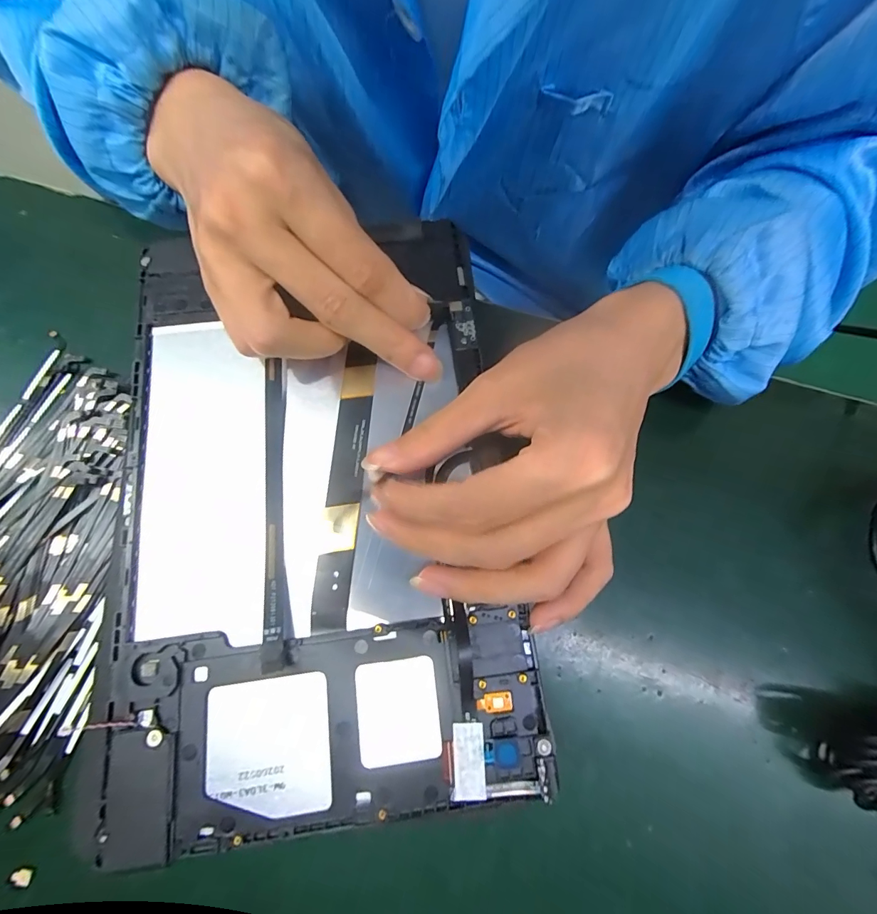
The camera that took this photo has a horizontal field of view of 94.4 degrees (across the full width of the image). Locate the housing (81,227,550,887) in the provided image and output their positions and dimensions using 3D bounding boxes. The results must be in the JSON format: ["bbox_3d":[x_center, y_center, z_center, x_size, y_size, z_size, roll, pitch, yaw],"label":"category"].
[{"bbox_3d":[-0.052,0.010,0.163,0.153,0.011,0.230,-6,73,-2],"label":"housing"}]

